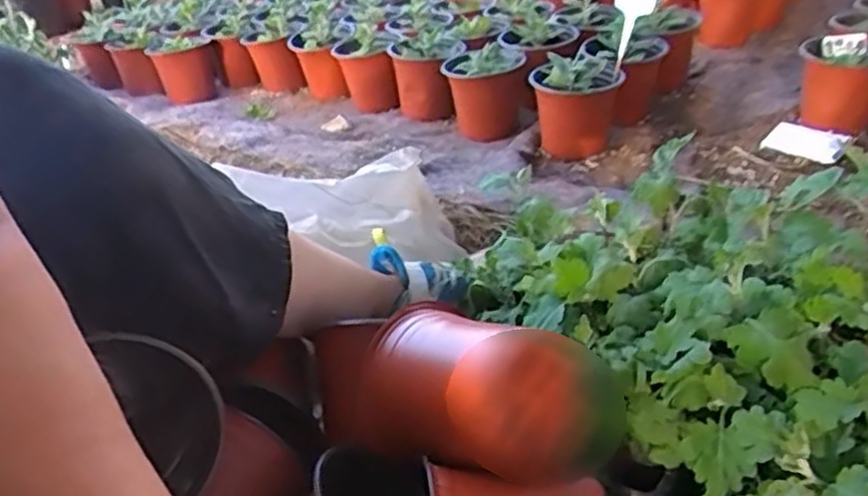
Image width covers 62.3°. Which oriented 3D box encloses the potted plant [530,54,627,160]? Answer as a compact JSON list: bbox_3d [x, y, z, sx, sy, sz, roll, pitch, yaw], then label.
[{"bbox_3d":[0.211,-0.207,1.061,0.127,0.127,0.126,-5,31,4],"label":"potted plant"}]

